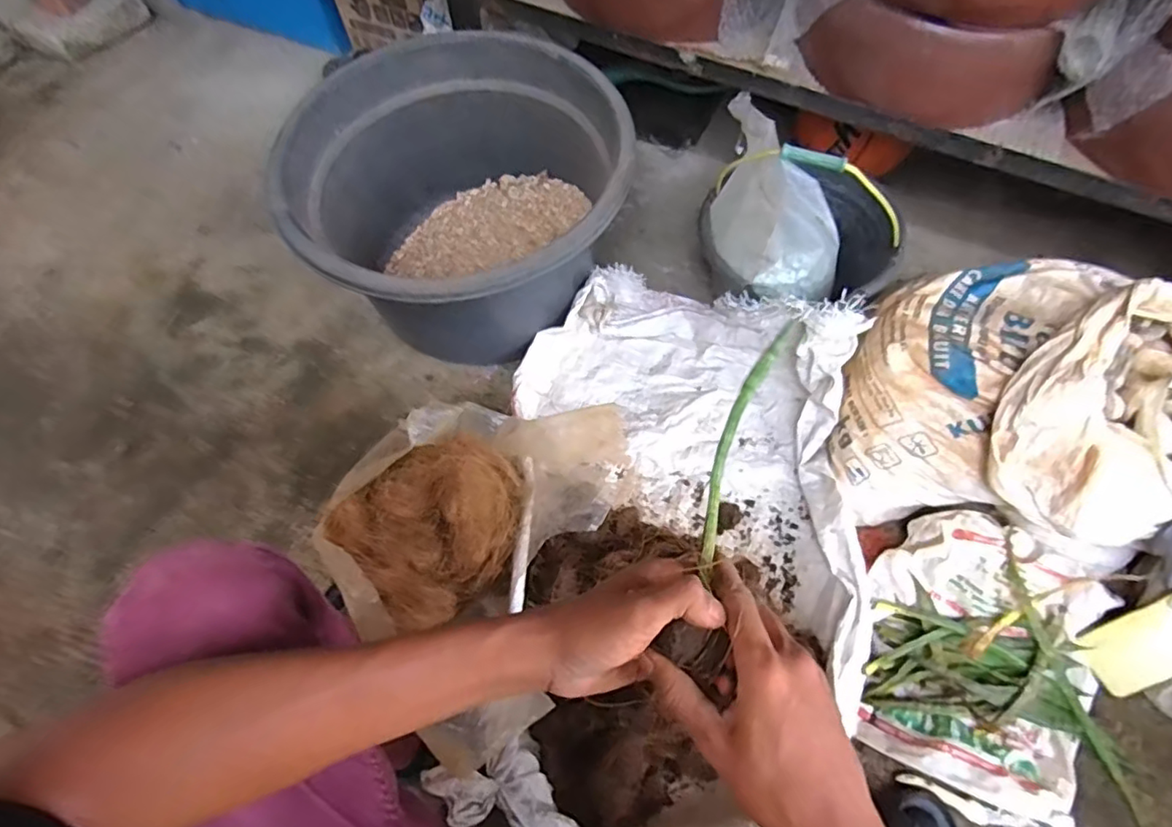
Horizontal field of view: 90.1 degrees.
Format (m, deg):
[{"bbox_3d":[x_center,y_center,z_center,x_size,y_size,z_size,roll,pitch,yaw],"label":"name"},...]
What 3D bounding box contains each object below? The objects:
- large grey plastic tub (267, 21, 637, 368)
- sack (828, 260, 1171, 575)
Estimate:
[{"bbox_3d":[-0.173,-0.327,0.932,0.476,0.281,0.500,-1,64,1],"label":"large grey plastic tub"},{"bbox_3d":[0.558,-0.017,0.745,0.402,0.248,0.309,14,65,8],"label":"sack"}]

